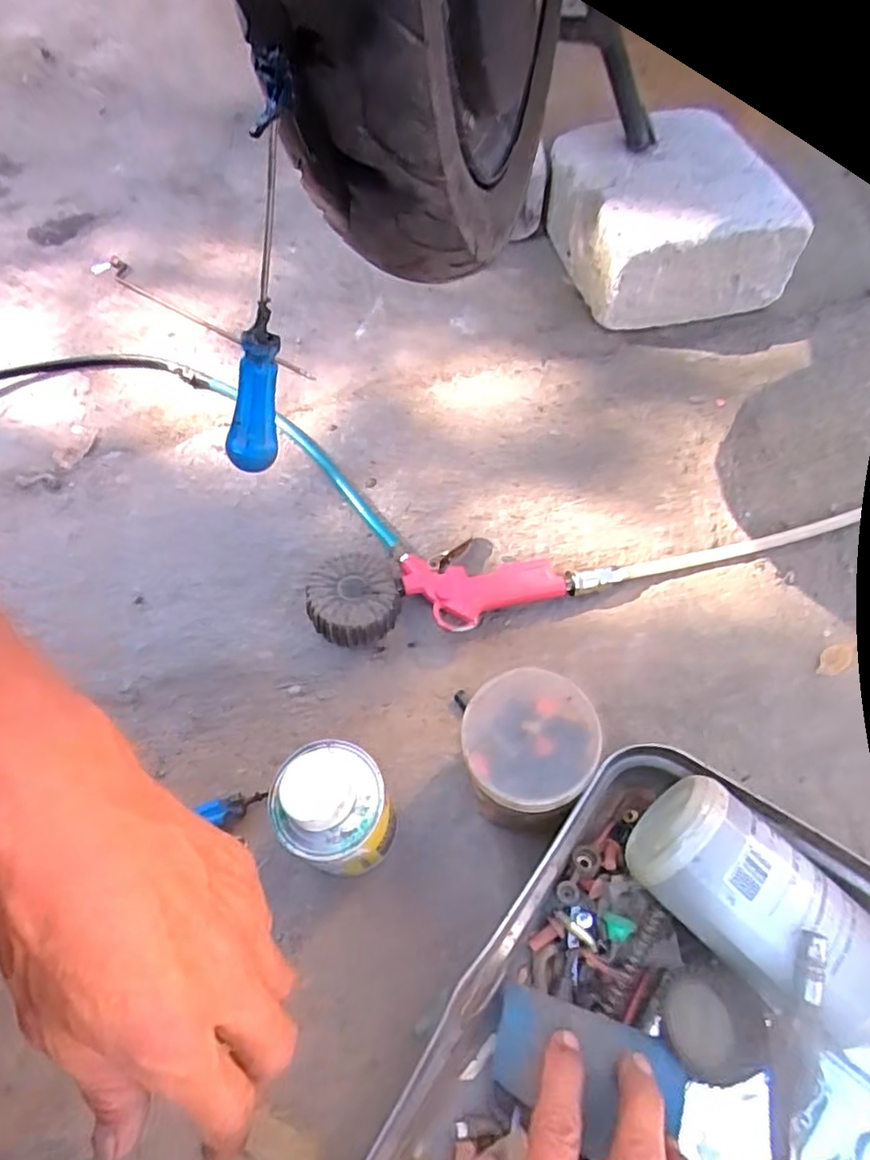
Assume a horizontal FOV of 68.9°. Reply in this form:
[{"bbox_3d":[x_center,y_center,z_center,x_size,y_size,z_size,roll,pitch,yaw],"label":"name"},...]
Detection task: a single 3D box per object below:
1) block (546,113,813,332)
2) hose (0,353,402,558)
[{"bbox_3d":[0.245,-0.391,0.695,0.190,0.114,0.230,-13,59,-6],"label":"block"},{"bbox_3d":[-0.272,-0.155,0.615,0.541,0.031,0.173,12,59,10],"label":"hose"}]

